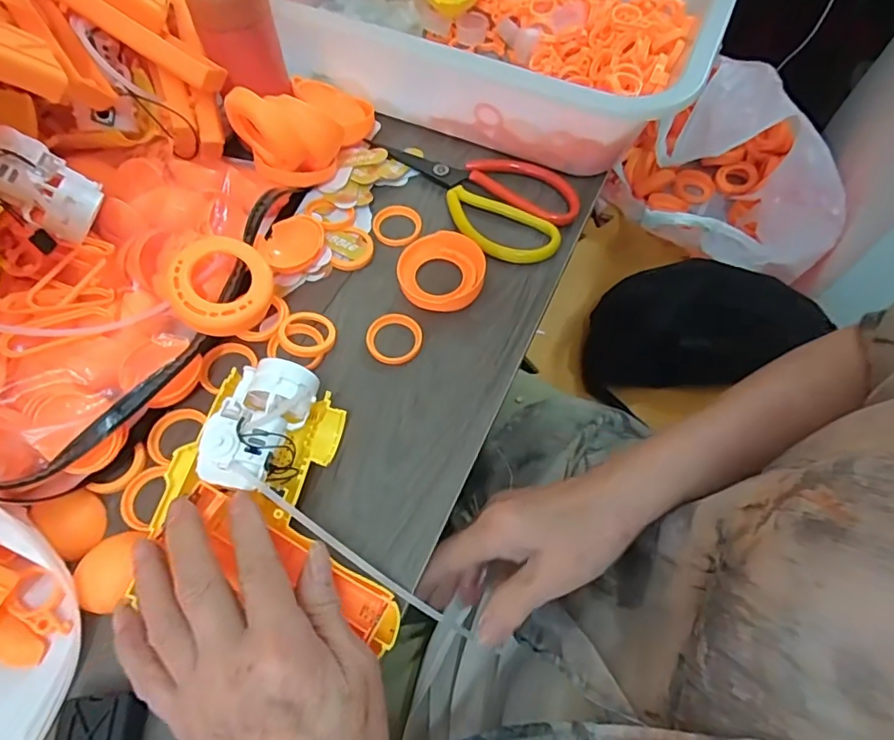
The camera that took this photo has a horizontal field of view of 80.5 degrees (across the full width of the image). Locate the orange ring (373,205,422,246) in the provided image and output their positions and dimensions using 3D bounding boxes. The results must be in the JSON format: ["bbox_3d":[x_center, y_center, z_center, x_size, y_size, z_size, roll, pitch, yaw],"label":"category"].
[{"bbox_3d":[-0.037,-0.107,0.388,0.035,0.004,0.035,1,63,-2],"label":"orange ring"}]

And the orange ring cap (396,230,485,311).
[{"bbox_3d":[-0.004,-0.068,0.360,0.058,0.012,0.056,1,63,-2],"label":"orange ring cap"}]

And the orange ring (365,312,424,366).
[{"bbox_3d":[-0.034,-0.020,0.342,0.035,0.007,0.036,1,63,-2],"label":"orange ring"}]

